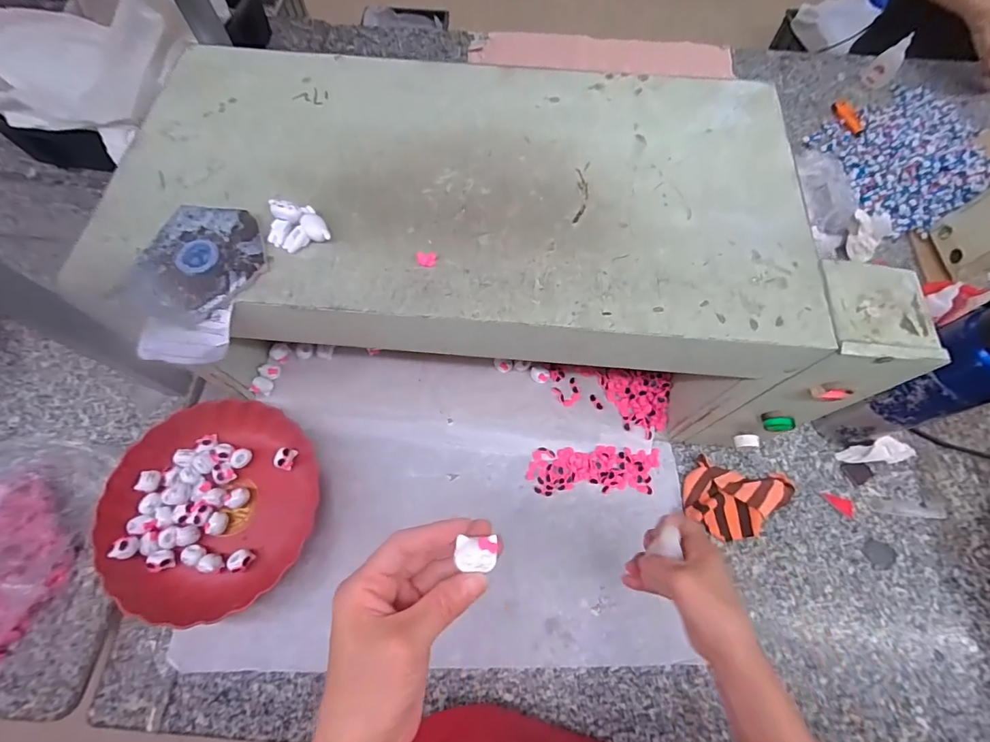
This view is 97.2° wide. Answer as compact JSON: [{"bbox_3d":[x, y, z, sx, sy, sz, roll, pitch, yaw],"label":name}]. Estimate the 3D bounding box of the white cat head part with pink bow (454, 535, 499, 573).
[{"bbox_3d":[-0.010,0.110,0.262,0.023,0.007,0.019,0,66,-1],"label":"white cat head part with pink bow"}]

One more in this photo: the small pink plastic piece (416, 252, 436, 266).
[{"bbox_3d":[-0.052,-0.087,0.337,0.015,0.005,0.012,-11,67,-6],"label":"small pink plastic piece"}]

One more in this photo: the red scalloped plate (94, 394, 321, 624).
[{"bbox_3d":[-0.336,0.163,0.523,0.229,0.050,0.236,0,68,-1],"label":"red scalloped plate"}]

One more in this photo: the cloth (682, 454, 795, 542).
[{"bbox_3d":[0.302,0.160,0.543,0.125,0.025,0.091,14,68,4],"label":"cloth"}]

